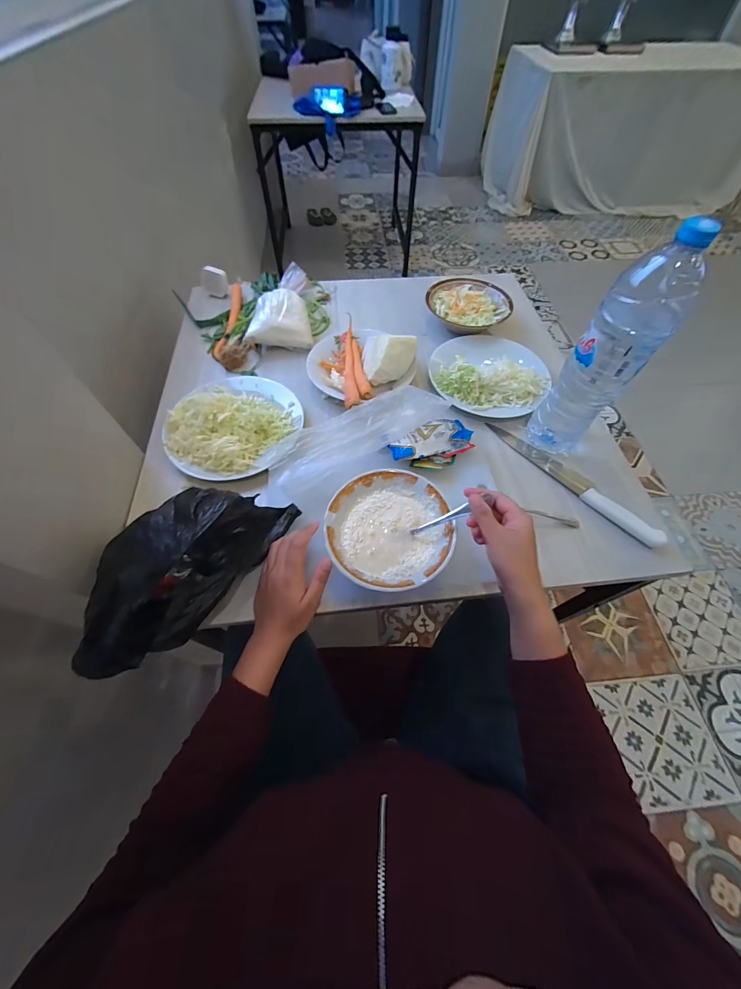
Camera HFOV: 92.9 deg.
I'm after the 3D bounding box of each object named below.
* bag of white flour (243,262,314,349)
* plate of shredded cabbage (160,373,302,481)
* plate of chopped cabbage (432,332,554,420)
[{"bbox_3d":[-0.186,-0.380,0.728,0.126,0.082,0.171,-4,59,-3],"label":"bag of white flour"},{"bbox_3d":[-0.222,-0.129,0.576,0.200,0.071,0.211,0,59,-1],"label":"plate of shredded cabbage"},{"bbox_3d":[0.224,-0.239,0.661,0.210,0.042,0.213,0,59,-1],"label":"plate of chopped cabbage"}]

